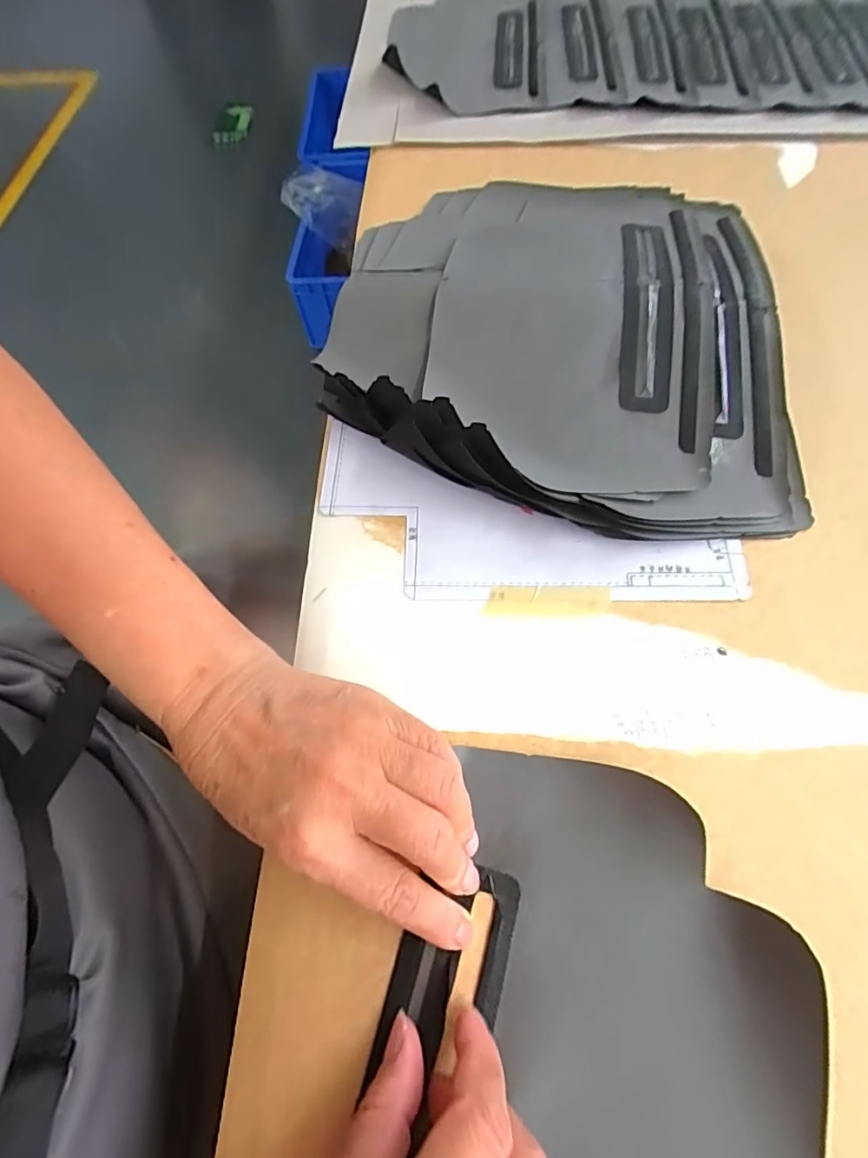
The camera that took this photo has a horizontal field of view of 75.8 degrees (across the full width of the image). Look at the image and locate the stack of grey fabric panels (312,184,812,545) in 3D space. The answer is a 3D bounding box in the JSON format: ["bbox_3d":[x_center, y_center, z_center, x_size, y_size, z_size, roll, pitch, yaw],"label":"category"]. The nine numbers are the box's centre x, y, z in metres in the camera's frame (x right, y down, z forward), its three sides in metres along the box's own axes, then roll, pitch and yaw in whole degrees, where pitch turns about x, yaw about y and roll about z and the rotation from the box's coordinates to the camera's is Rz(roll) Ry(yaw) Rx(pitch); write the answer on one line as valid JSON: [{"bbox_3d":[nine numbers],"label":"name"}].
[{"bbox_3d":[0.086,-0.178,0.382,0.309,0.048,0.311,9,64,8],"label":"stack of grey fabric panels"}]

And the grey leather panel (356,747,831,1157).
[{"bbox_3d":[0.052,0.219,0.202,0.161,0.011,0.285,14,64,11],"label":"grey leather panel"}]

